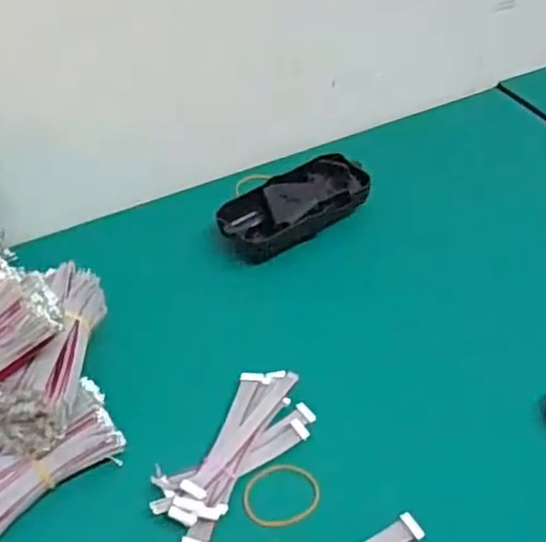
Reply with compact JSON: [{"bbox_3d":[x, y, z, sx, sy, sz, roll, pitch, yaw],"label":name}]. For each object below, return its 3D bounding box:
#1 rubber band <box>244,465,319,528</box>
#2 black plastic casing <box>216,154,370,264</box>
[{"bbox_3d":[0.004,0.113,0.351,0.037,0.005,0.032,-5,47,2],"label":"rubber band"},{"bbox_3d":[0.015,-0.046,0.501,0.108,0.029,0.047,-24,46,-17],"label":"black plastic casing"}]

